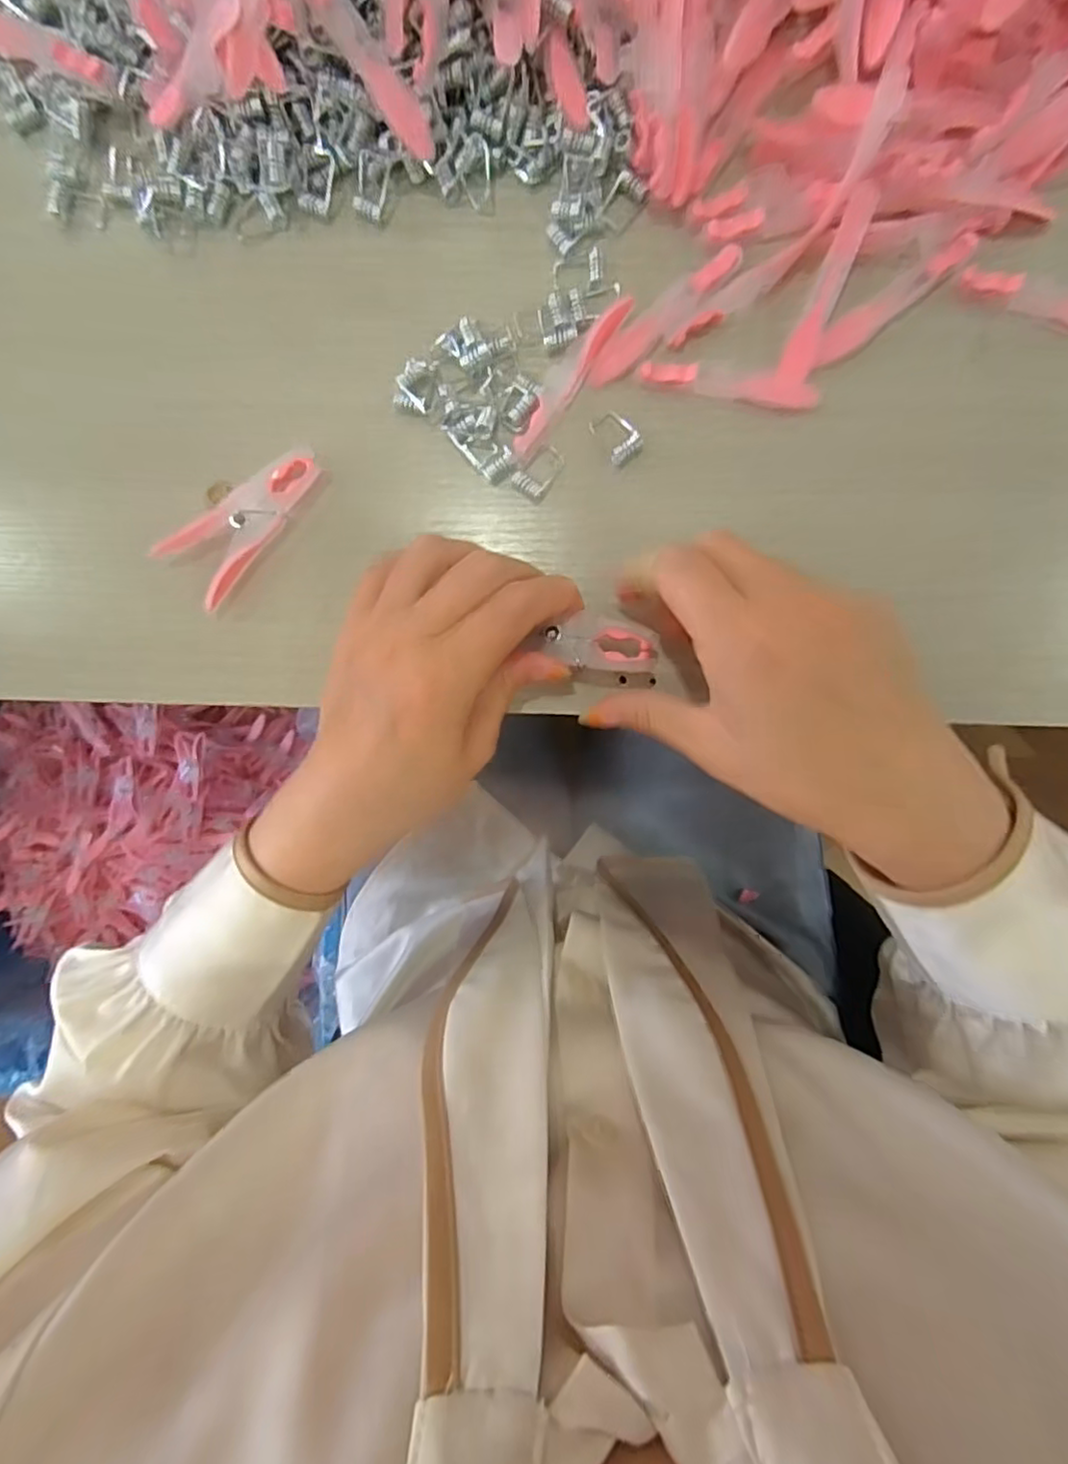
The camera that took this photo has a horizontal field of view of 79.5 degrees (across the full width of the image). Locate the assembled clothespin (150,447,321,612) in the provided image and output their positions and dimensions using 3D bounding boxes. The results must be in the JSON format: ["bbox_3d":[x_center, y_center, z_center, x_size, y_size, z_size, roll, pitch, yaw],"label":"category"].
[{"bbox_3d":[-0.124,-0.091,0.281,0.076,0.014,0.034,-40,90,2],"label":"assembled clothespin"}]

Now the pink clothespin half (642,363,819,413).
[{"bbox_3d":[0.086,-0.152,0.277,0.077,0.008,0.013,11,92,1],"label":"pink clothespin half"}]

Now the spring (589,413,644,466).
[{"bbox_3d":[0.037,-0.130,0.281,0.016,0.009,0.022,-34,90,2],"label":"spring"}]

